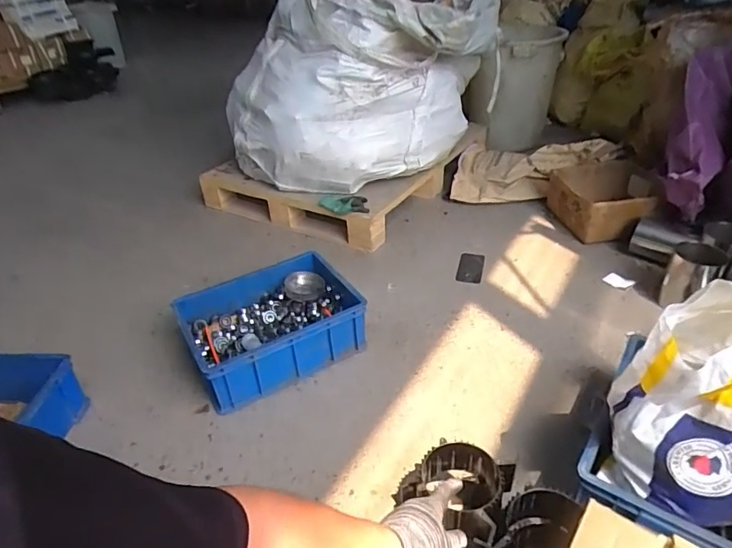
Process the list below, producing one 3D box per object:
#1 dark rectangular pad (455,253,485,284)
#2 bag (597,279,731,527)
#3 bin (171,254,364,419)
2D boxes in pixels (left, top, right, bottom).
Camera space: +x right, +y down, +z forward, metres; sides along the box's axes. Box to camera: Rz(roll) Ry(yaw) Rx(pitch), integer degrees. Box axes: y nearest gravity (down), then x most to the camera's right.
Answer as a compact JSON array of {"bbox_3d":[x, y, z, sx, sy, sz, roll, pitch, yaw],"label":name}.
[{"bbox_3d":[0.313,-0.020,1.501,0.072,0.011,0.161,11,34,10],"label":"dark rectangular pad"},{"bbox_3d":[0.488,0.160,0.685,0.229,0.350,0.210,-28,42,-29],"label":"bag"},{"bbox_3d":[-0.227,0.120,1.232,0.399,0.134,0.317,-22,40,-23],"label":"bin"}]

